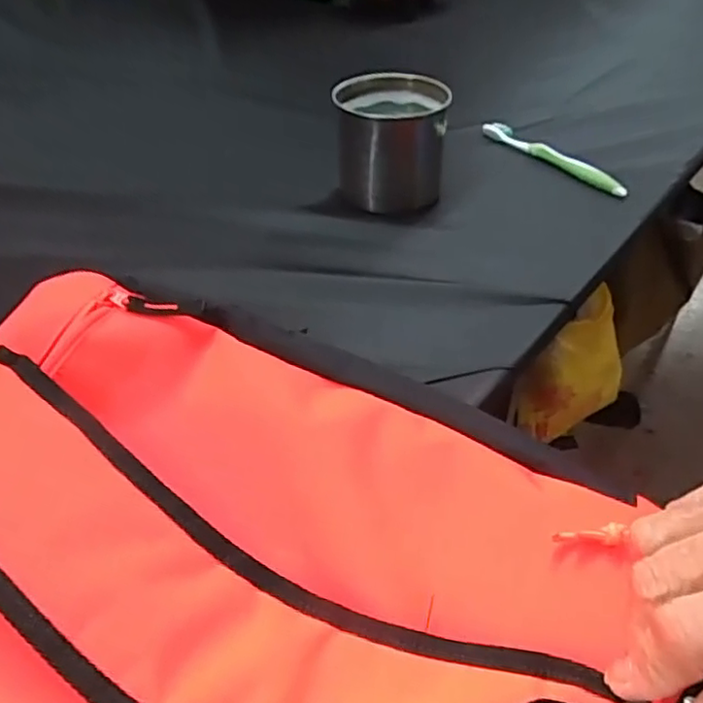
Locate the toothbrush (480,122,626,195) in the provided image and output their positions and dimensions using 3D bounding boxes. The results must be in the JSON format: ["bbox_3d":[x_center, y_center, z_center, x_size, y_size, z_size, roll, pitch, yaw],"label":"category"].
[{"bbox_3d":[0.207,-0.202,0.659,0.016,0.015,0.185,-24,47,-24],"label":"toothbrush"}]

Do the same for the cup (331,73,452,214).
[{"bbox_3d":[0.035,-0.193,0.593,0.100,0.092,0.102,0,42,0],"label":"cup"}]

